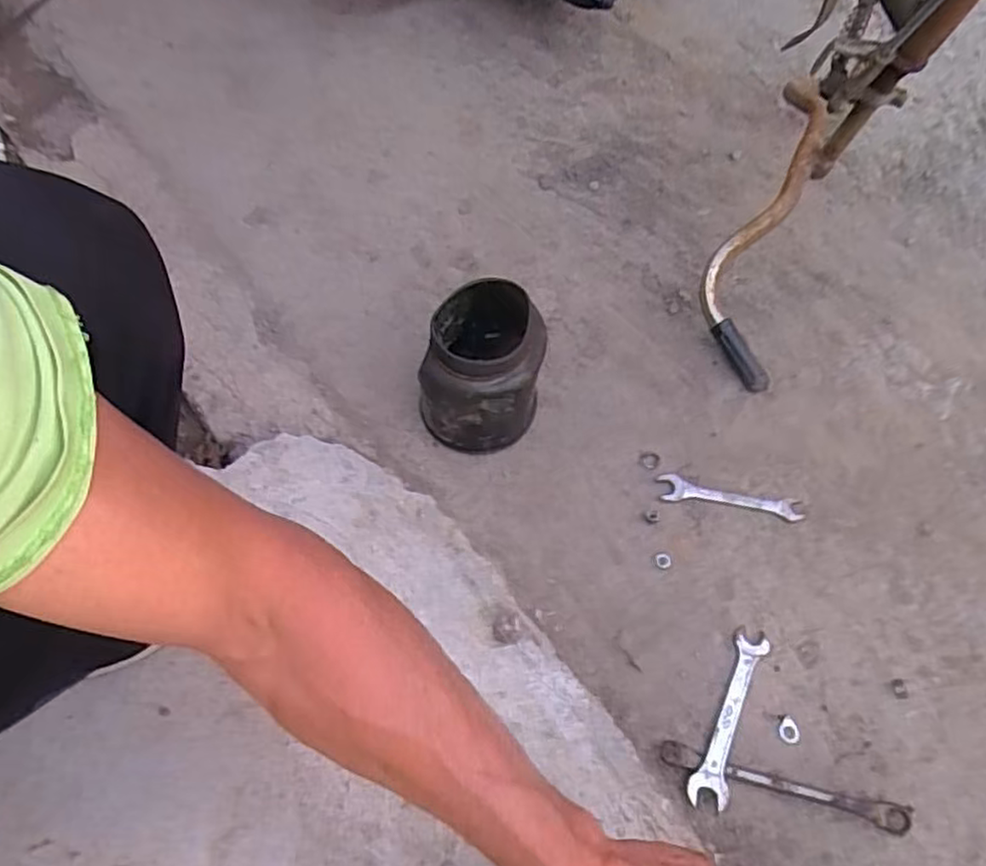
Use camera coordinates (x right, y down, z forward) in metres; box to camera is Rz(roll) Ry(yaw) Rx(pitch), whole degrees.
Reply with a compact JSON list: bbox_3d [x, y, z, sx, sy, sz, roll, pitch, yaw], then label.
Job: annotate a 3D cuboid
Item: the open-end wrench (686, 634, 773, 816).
[{"bbox_3d":[0.230,0.276,0.649,0.034,0.011,0.169,24,63,11],"label":"open-end wrench"}]

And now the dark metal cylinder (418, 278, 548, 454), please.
[{"bbox_3d":[-0.015,-0.067,0.736,0.130,0.163,0.126,-4,61,-4],"label":"dark metal cylinder"}]

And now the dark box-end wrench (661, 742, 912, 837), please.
[{"bbox_3d":[0.271,0.329,0.620,0.228,0.015,0.024,13,61,5],"label":"dark box-end wrench"}]

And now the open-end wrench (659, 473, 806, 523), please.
[{"bbox_3d":[0.270,0.073,0.758,0.157,0.006,0.033,9,61,3],"label":"open-end wrench"}]

